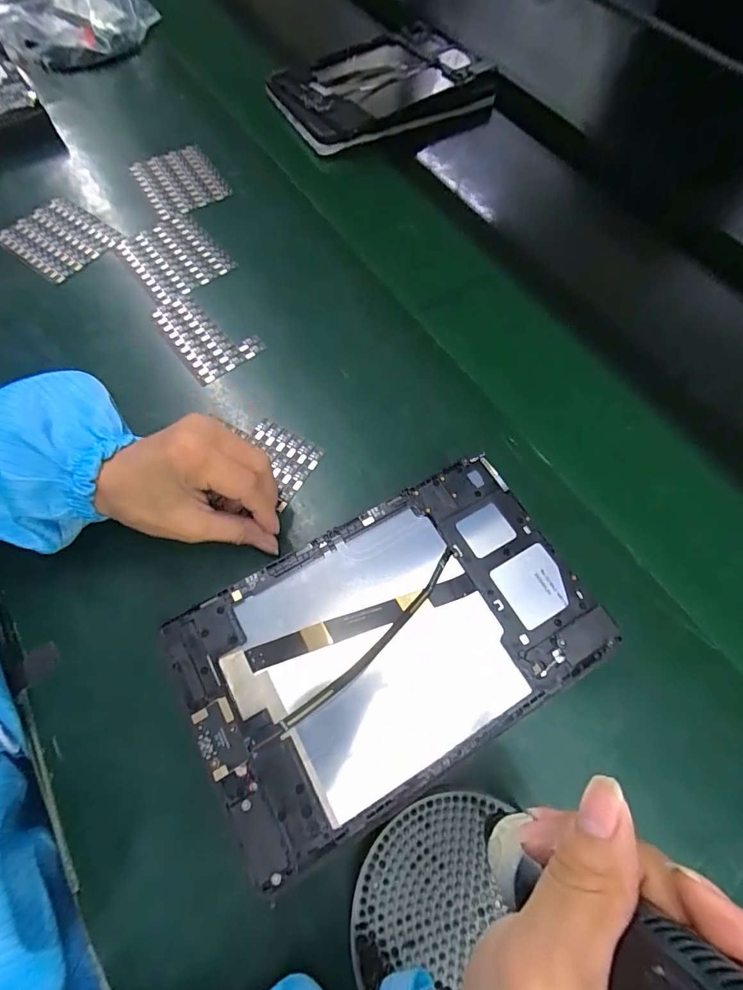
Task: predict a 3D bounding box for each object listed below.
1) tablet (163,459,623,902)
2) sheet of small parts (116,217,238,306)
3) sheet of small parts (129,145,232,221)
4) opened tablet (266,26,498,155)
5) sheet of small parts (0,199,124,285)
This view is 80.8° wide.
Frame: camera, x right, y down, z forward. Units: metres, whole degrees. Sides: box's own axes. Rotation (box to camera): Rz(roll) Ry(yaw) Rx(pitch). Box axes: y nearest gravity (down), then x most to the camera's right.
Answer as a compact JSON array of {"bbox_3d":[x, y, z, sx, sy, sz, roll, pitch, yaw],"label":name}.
[{"bbox_3d":[0.011,0.084,0.259,0.235,0.024,0.149,-29,71,-11],"label":"tablet"},{"bbox_3d":[-0.196,-0.236,0.432,0.081,0.006,0.102,-40,72,-17],"label":"sheet of small parts"},{"bbox_3d":[-0.213,-0.351,0.484,0.082,0.007,0.099,-30,70,-13],"label":"sheet of small parts"},{"bbox_3d":[0.015,-0.556,0.591,0.294,0.029,0.206,-29,68,-15],"label":"opened tablet"},{"bbox_3d":[-0.315,-0.260,0.440,0.101,0.010,0.083,36,70,14],"label":"sheet of small parts"}]

